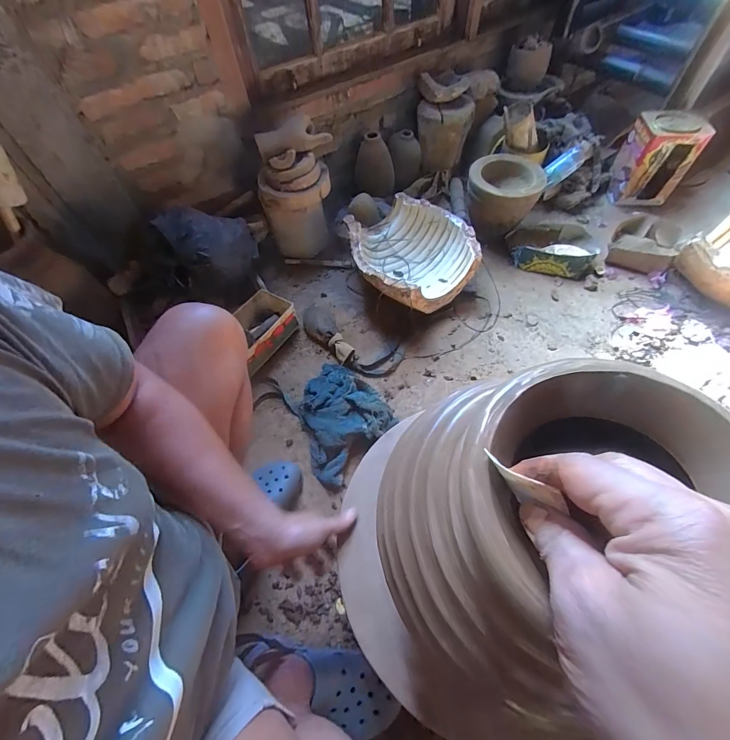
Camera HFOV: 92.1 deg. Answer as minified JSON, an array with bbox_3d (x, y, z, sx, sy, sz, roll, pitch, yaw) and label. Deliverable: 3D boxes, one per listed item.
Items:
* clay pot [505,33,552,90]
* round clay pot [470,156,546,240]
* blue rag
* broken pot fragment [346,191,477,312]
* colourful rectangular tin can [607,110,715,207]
[{"bbox_3d":[0.572,-1.080,1.227,0.134,0.116,0.108,13,61,11],"label":"clay pot"},{"bbox_3d":[0.425,-0.529,1.107,0.204,0.178,0.204,-1,59,2],"label":"round clay pot"},{"bbox_3d":[-0.075,0.111,0.850,0.238,0.057,0.260,-39,65,-19],"label":"blue rag"},{"bbox_3d":[0.129,-0.324,1.040,0.326,0.173,0.339,-1,59,2],"label":"broken pot fragment"},{"bbox_3d":[0.930,-0.684,1.134,0.195,0.217,0.133,9,60,9],"label":"colourful rectangular tin can"}]

